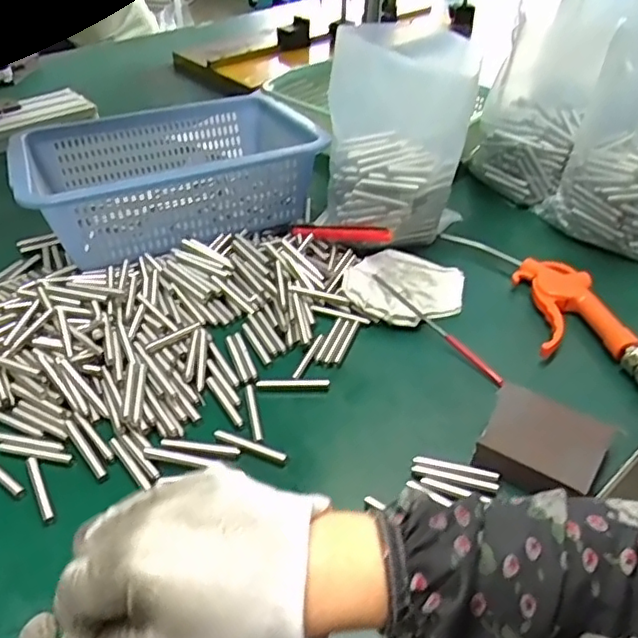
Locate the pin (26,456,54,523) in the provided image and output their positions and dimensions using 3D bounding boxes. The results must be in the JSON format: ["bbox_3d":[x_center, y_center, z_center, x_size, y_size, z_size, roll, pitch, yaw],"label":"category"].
[{"bbox_3d":[-0.190,0.114,0.413,0.007,0.004,0.056,-18,43,-26],"label":"pin"}]

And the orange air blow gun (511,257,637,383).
[{"bbox_3d":[0.226,0.003,0.529,0.081,0.030,0.181,2,38,0],"label":"orange air blow gun"}]

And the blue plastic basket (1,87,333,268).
[{"bbox_3d":[-0.162,-0.163,0.678,0.312,0.090,0.237,-14,40,-19],"label":"blue plastic basket"}]

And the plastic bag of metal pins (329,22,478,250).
[{"bbox_3d":[0.075,-0.173,0.600,0.129,0.205,0.085,2,38,0],"label":"plastic bag of metal pins"}]

